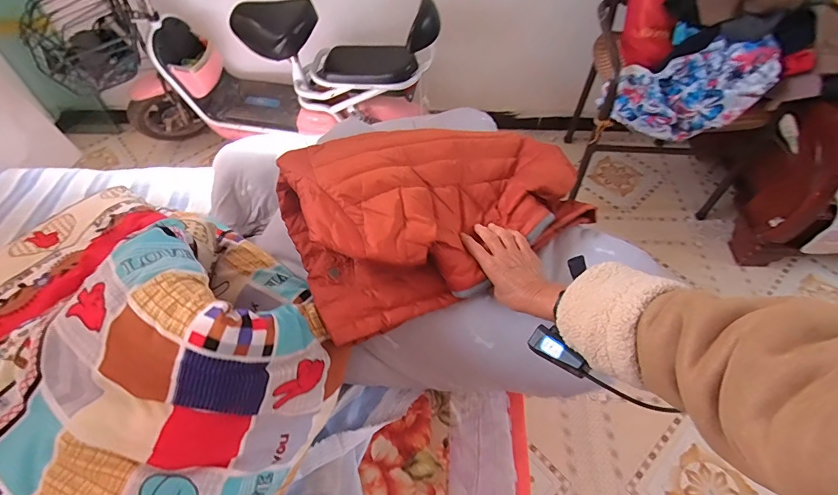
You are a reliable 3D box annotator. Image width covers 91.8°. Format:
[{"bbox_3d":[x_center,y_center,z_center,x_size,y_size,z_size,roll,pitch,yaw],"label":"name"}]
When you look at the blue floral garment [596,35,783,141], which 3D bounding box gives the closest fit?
[{"bbox_3d":[0.824,-0.484,1.266,0.459,0.253,0.185,13,57,10],"label":"blue floral garment"}]

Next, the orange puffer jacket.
[{"bbox_3d":[0.037,-0.079,0.614,0.454,0.115,0.283,-22,58,-13],"label":"orange puffer jacket"}]

